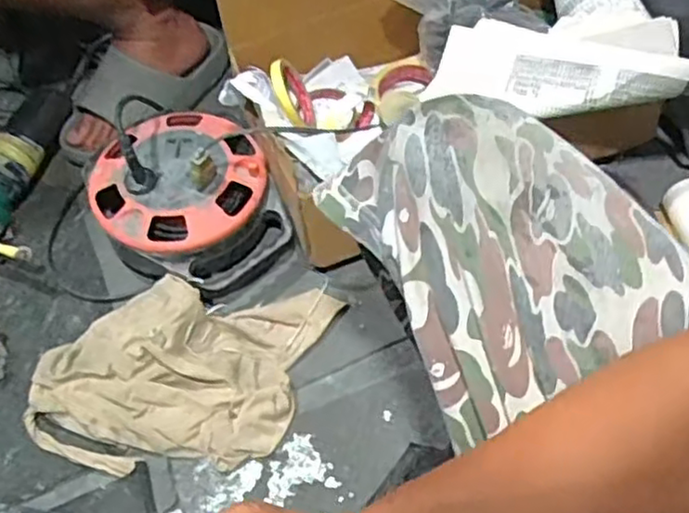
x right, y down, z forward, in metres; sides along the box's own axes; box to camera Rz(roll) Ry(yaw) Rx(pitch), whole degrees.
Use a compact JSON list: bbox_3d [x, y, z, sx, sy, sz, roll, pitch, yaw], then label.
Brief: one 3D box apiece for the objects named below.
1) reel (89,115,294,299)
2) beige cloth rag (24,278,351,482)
[{"bbox_3d":[-0.185,-0.065,0.811,0.201,0.131,0.238,-27,60,-13],"label":"reel"},{"bbox_3d":[-0.171,0.118,0.737,0.319,0.058,0.196,-3,57,2],"label":"beige cloth rag"}]

